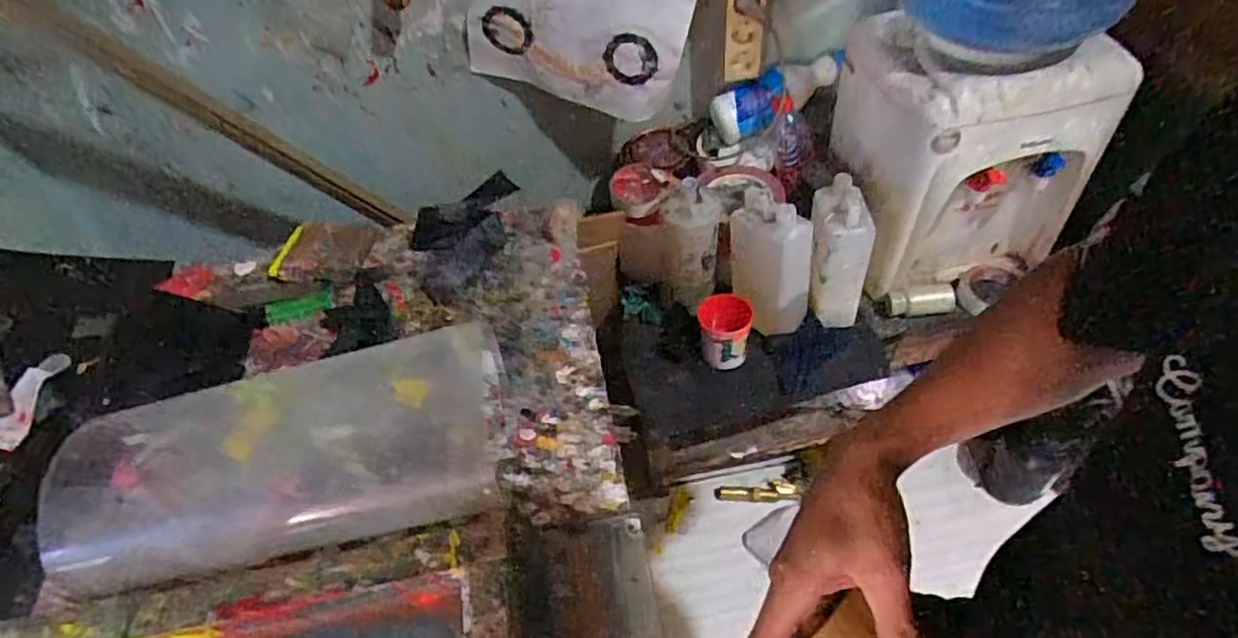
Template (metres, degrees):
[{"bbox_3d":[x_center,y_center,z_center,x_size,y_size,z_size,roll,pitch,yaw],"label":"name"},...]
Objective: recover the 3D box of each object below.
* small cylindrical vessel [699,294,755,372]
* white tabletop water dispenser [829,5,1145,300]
[{"bbox_3d":[0.146,0.018,0.930,0.070,0.088,0.064,-3,49,4],"label":"small cylindrical vessel"},{"bbox_3d":[0.460,-0.228,0.933,0.297,0.330,0.230,-8,49,0],"label":"white tabletop water dispenser"}]

